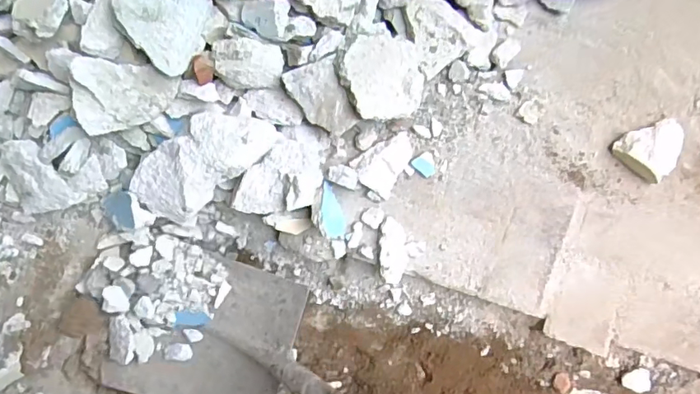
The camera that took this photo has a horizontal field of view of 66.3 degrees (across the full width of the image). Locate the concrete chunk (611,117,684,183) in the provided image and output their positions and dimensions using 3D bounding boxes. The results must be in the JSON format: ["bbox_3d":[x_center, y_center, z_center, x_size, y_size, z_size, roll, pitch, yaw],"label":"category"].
[{"bbox_3d":[0.460,-0.068,0.803,0.112,0.043,0.086,-22,88,1],"label":"concrete chunk"}]

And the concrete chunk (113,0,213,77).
[{"bbox_3d":[-0.234,-0.231,0.686,0.108,0.035,0.121,-44,108,-9],"label":"concrete chunk"}]

